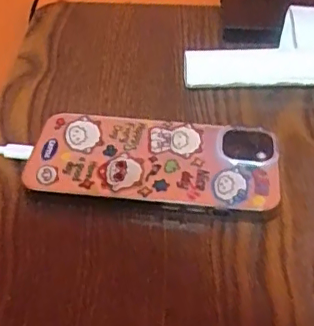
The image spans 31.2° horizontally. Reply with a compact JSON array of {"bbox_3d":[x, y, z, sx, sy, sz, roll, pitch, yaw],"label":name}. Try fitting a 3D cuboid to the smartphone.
[{"bbox_3d":[-0.001,-0.001,0.324,0.139,0.016,0.064,3,43,3],"label":"smartphone"}]

